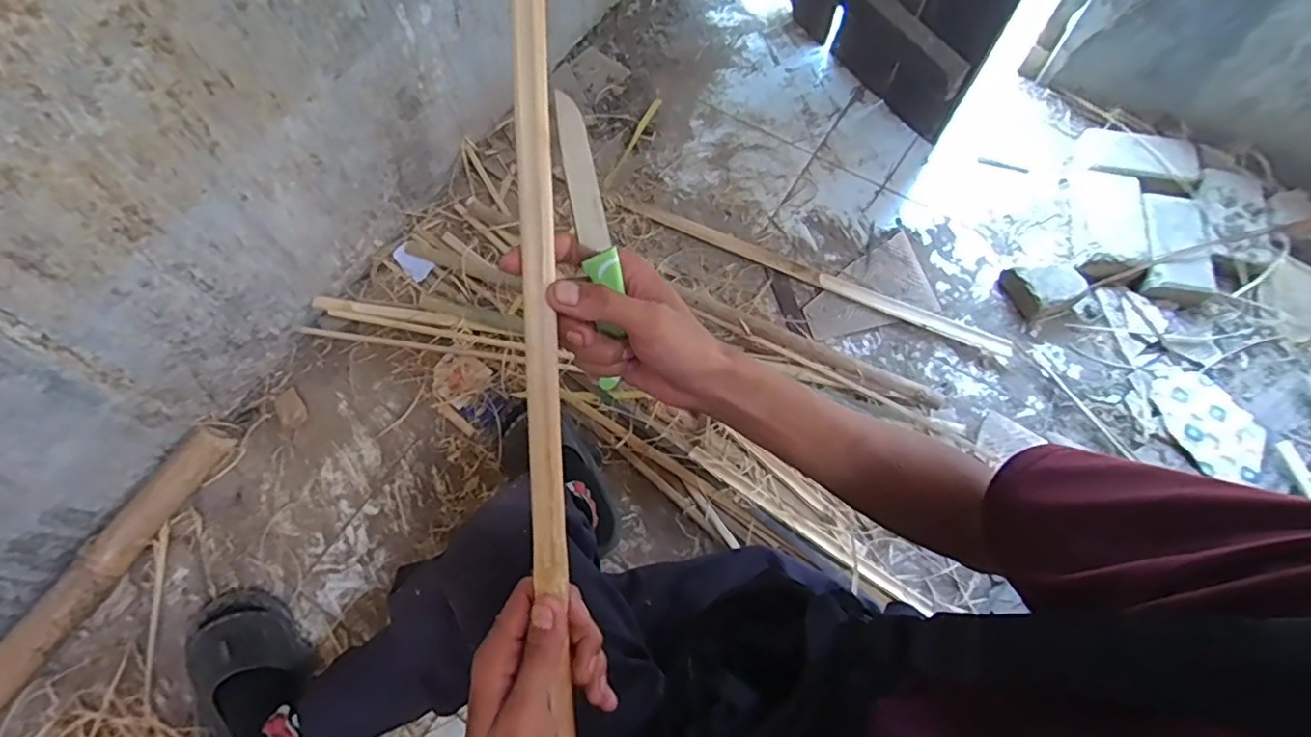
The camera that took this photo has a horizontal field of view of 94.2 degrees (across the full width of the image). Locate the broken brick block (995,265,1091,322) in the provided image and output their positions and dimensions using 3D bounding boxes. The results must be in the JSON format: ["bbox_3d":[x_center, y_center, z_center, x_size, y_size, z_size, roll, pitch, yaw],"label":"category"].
[{"bbox_3d":[0.720,-0.159,1.123,0.131,0.079,0.106,-23,69,-9],"label":"broken brick block"}]

